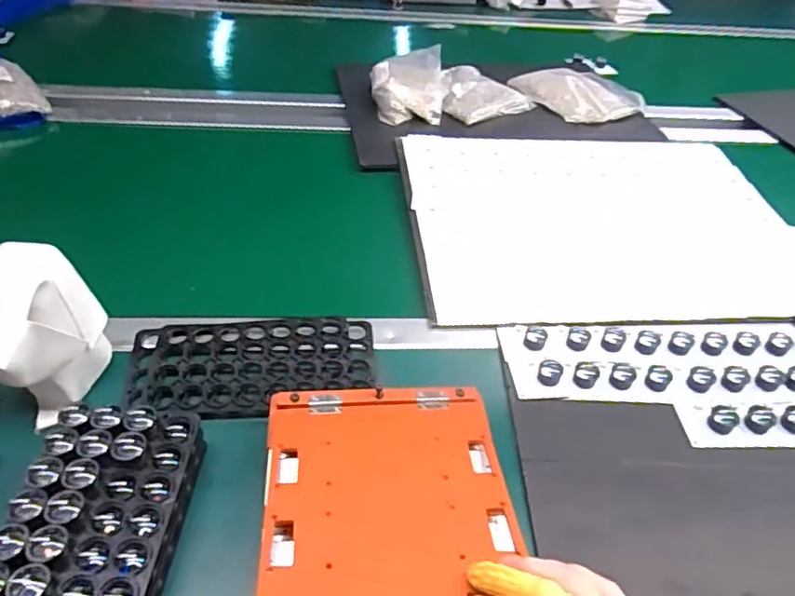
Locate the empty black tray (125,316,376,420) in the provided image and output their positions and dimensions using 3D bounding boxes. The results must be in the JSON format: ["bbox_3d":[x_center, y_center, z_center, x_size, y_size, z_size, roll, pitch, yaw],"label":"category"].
[{"bbox_3d":[-0.128,0.060,0.525,0.211,0.010,0.106,-4,44,-9],"label":"empty black tray"}]

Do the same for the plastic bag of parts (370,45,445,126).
[{"bbox_3d":[0.016,-0.336,0.930,0.112,0.056,0.169,3,43,-1],"label":"plastic bag of parts"}]

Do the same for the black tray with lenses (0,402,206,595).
[{"bbox_3d":[-0.199,0.163,0.374,0.096,0.052,0.195,3,43,-2],"label":"black tray with lenses"}]

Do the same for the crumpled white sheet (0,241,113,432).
[{"bbox_3d":[-0.283,0.031,0.454,0.066,0.120,0.089,12,44,8],"label":"crumpled white sheet"}]

